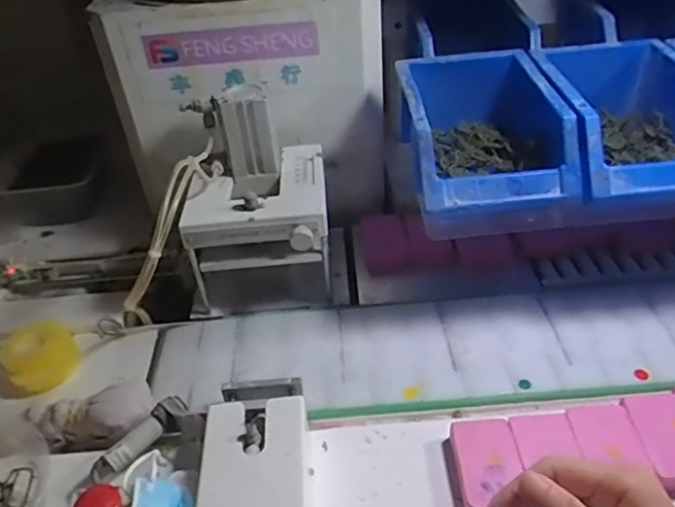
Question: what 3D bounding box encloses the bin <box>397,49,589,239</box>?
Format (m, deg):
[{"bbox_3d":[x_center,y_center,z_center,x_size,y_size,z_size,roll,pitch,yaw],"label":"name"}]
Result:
[{"bbox_3d":[0.123,-0.101,0.506,0.123,0.078,0.179,-6,39,0],"label":"bin"}]

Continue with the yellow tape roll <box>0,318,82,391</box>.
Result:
[{"bbox_3d":[-0.279,0.094,0.543,0.060,0.030,0.059,-31,45,-28],"label":"yellow tape roll"}]

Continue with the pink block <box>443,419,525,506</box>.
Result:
[{"bbox_3d":[0.105,0.153,0.412,0.047,0.019,0.070,-4,39,2],"label":"pink block"}]

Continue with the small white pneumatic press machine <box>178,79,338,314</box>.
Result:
[{"bbox_3d":[-0.078,-0.050,0.553,0.135,0.177,0.141,-4,39,3],"label":"small white pneumatic press machine"}]

